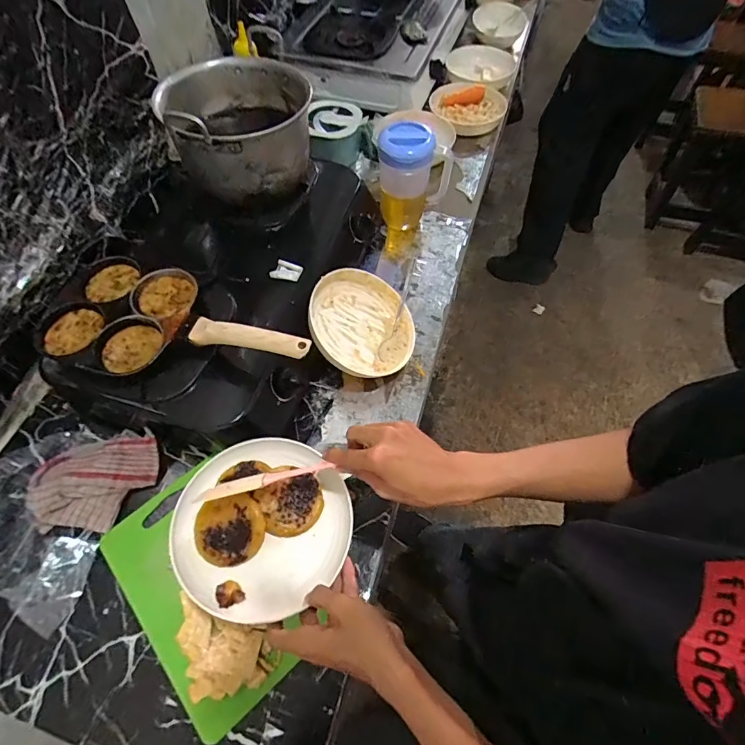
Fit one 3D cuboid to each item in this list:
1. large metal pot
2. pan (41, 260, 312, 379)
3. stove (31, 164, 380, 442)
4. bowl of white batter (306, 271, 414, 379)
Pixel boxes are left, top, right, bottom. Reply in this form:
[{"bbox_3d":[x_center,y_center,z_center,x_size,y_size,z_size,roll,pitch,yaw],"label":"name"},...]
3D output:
[{"bbox_3d":[-0.208,-0.379,0.685,0.207,0.149,0.221,0,59,0],"label":"large metal pot"},{"bbox_3d":[-0.256,-0.069,0.570,0.358,0.039,0.173,13,60,8],"label":"pan"},{"bbox_3d":[-0.240,-0.159,0.733,0.399,0.157,0.539,12,60,7],"label":"stove"},{"bbox_3d":[-0.017,-0.076,0.709,0.185,0.049,0.185,12,66,-29],"label":"bowl of white batter"}]

